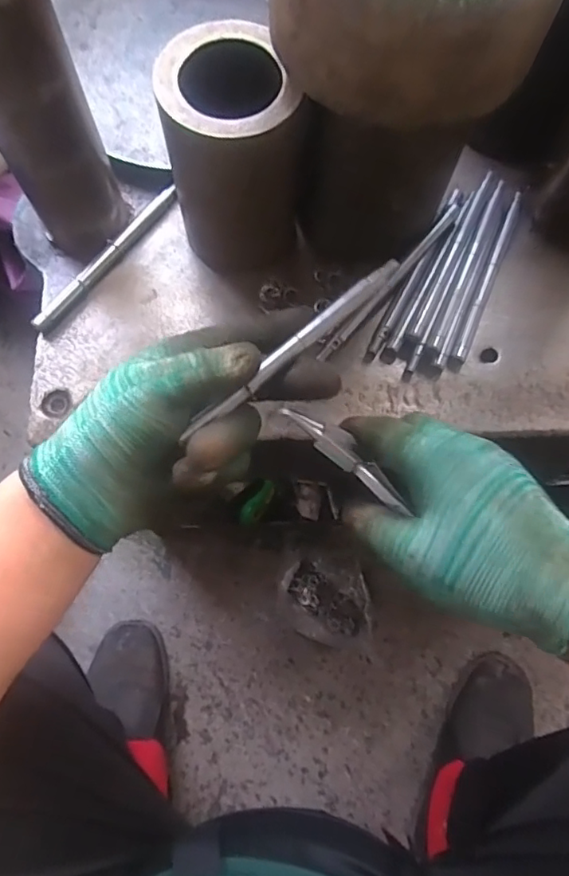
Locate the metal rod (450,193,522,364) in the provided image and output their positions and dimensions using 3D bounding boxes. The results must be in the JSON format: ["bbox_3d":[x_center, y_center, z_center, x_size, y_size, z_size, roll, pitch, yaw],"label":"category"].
[{"bbox_3d":[0.160,-0.128,0.426,0.010,0.007,0.160,23,74,6],"label":"metal rod"}]

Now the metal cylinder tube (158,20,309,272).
[{"bbox_3d":[-0.034,-0.187,0.377,0.082,0.133,0.091,-11,74,-5],"label":"metal cylinder tube"}]

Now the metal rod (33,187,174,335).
[{"bbox_3d":[-0.137,-0.141,0.426,0.011,0.014,0.155,35,75,9],"label":"metal rod"}]

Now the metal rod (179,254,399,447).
[{"bbox_3d":[0.007,-0.053,0.308,0.156,0.006,0.012,-43,79,-12],"label":"metal rod"}]

